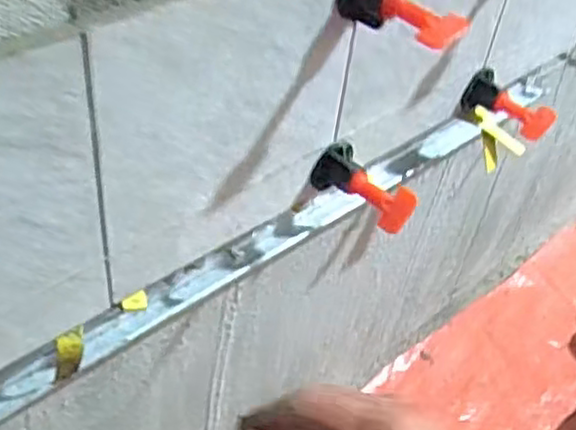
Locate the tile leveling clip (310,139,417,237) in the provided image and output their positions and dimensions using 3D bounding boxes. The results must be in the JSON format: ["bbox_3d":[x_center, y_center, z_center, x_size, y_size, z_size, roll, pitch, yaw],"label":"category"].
[{"bbox_3d":[0.045,-0.016,0.407,0.033,0.029,0.058,-27,54,-32],"label":"tile leveling clip"}]

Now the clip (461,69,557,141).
[{"bbox_3d":[0.152,-0.073,0.487,0.032,0.026,0.059,-26,53,-31],"label":"clip"}]

